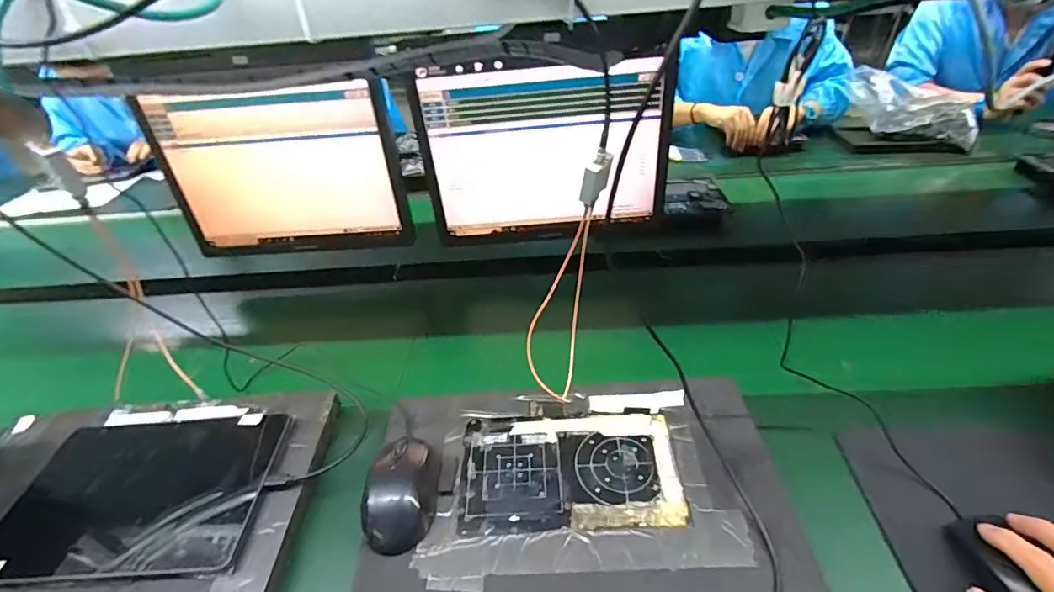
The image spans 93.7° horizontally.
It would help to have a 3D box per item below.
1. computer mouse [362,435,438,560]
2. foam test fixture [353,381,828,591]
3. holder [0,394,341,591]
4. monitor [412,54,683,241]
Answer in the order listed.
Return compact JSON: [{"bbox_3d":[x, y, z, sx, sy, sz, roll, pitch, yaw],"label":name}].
[{"bbox_3d":[-0.119,0.188,0.472,0.063,0.035,0.103,-7,37,-2],"label":"computer mouse"},{"bbox_3d":[0.047,0.203,0.477,0.379,0.038,0.256,-3,37,3],"label":"foam test fixture"},{"bbox_3d":[-0.417,0.216,0.499,0.381,0.042,0.260,-4,37,1],"label":"holder"},{"bbox_3d":[0.026,-0.210,0.750,0.366,0.274,0.045,-2,37,4],"label":"monitor"}]

